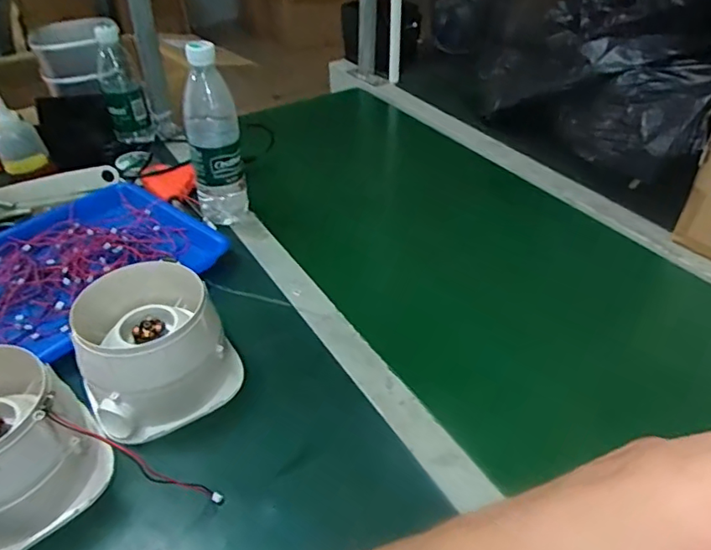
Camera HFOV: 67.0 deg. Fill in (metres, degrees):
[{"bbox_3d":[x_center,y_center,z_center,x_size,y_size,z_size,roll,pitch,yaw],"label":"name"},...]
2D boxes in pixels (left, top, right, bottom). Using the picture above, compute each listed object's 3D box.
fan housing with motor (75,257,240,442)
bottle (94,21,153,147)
[{"bbox_3d":[-0.189,0.069,0.502,0.127,0.099,0.121,-24,45,-25],"label":"fan housing with motor"},{"bbox_3d":[-0.381,-0.304,0.872,0.063,0.180,0.068,-16,42,-18],"label":"bottle"}]

